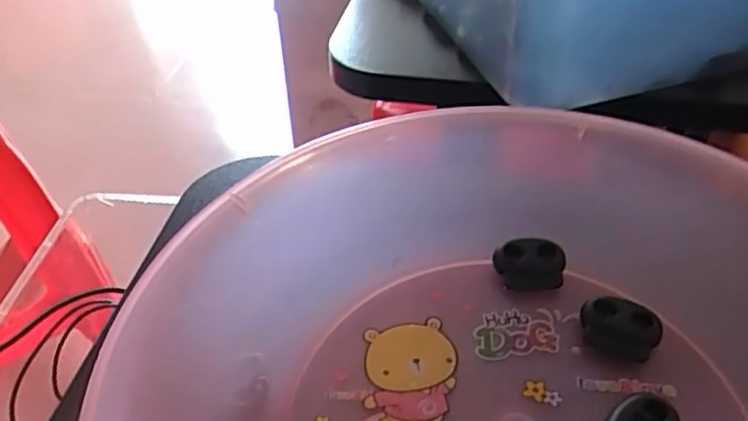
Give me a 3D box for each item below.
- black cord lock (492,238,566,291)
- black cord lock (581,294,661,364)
[{"bbox_3d":[0.049,0.017,0.209,0.021,0.008,0.016,1,42,5],"label":"black cord lock"},{"bbox_3d":[0.069,0.034,0.188,0.021,0.009,0.015,9,43,14],"label":"black cord lock"}]

